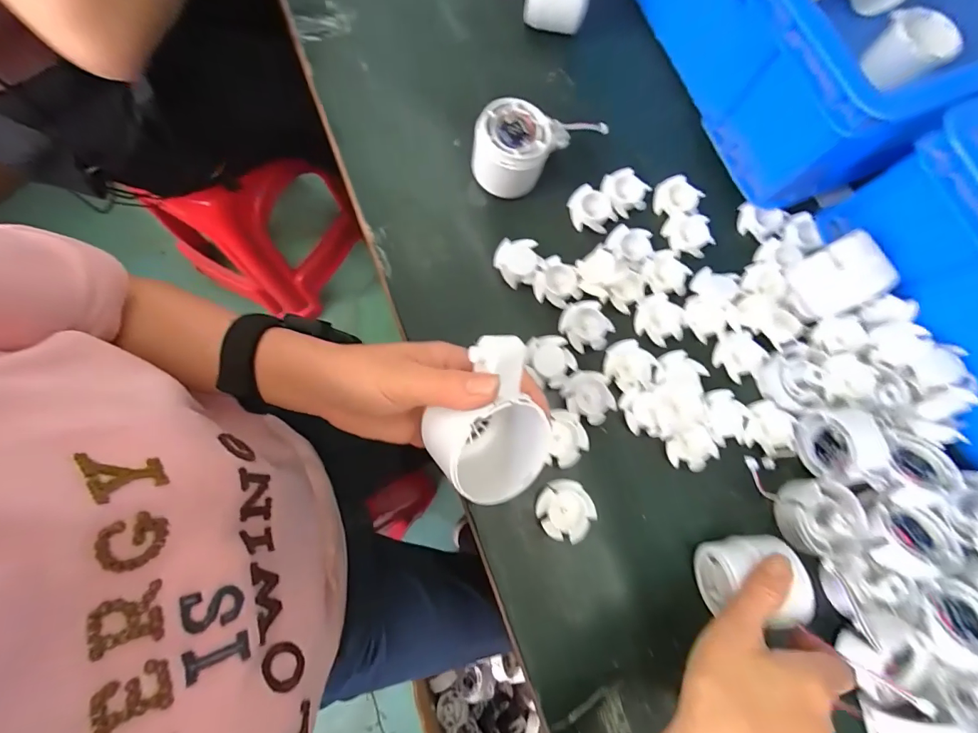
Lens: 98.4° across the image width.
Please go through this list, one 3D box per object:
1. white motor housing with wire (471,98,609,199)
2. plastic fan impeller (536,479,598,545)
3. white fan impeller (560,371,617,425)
[{"bbox_3d":[0.041,-0.192,0.362,0.117,0.053,0.059,-33,82,-10],"label":"white motor housing with wire"},{"bbox_3d":[0.056,0.107,0.314,0.039,0.016,0.043,-29,81,-10],"label":"plastic fan impeller"},{"bbox_3d":[0.079,0.023,0.332,0.041,0.015,0.037,31,77,3],"label":"white fan impeller"}]

